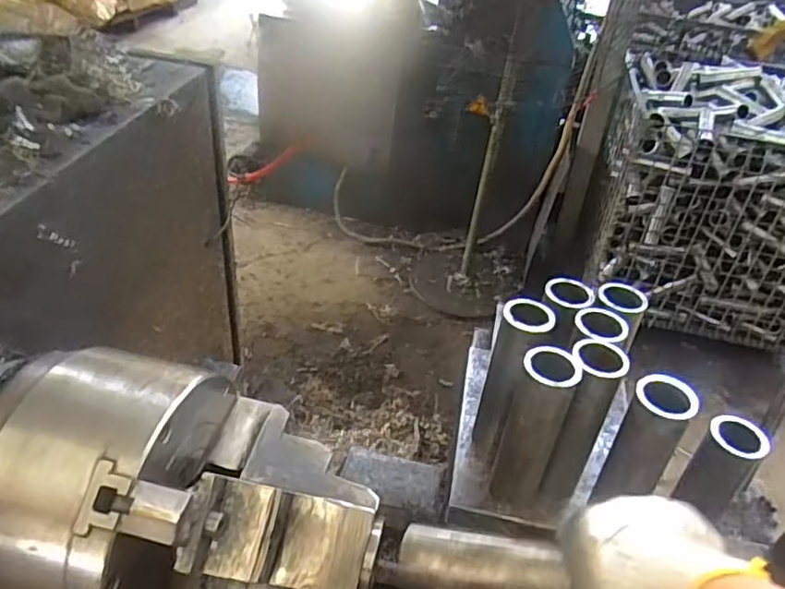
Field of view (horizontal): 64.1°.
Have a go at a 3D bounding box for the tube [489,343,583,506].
[{"bbox_3d":[0.122,0.122,0.552,0.045,0.165,0.041,20,40,16],"label":"tube"}]

